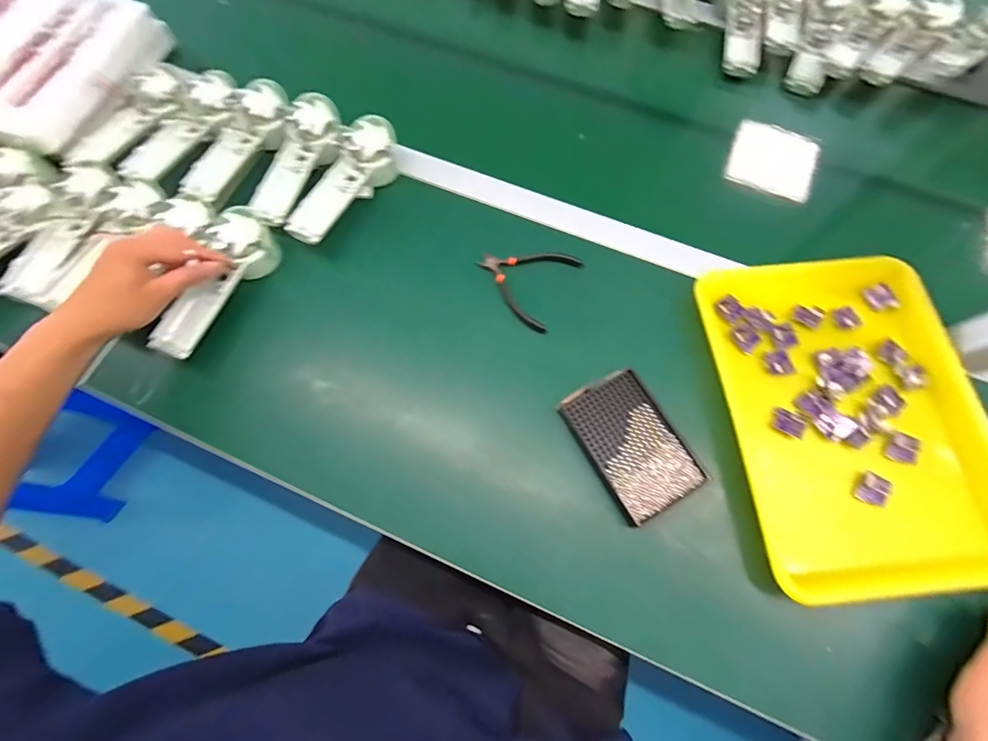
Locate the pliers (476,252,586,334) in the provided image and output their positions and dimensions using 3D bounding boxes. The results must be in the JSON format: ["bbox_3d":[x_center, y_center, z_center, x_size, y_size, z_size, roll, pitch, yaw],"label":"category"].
[{"bbox_3d":[0.036,-0.111,0.489,0.106,0.017,0.105,27,74,8],"label":"pliers"}]

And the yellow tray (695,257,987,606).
[{"bbox_3d":[0.361,0.036,0.423,0.237,0.034,0.339,-3,72,-1],"label":"yellow tray"}]

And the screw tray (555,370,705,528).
[{"bbox_3d":[0.138,0.073,0.420,0.089,0.010,0.135,-28,74,-9],"label":"screw tray"}]

